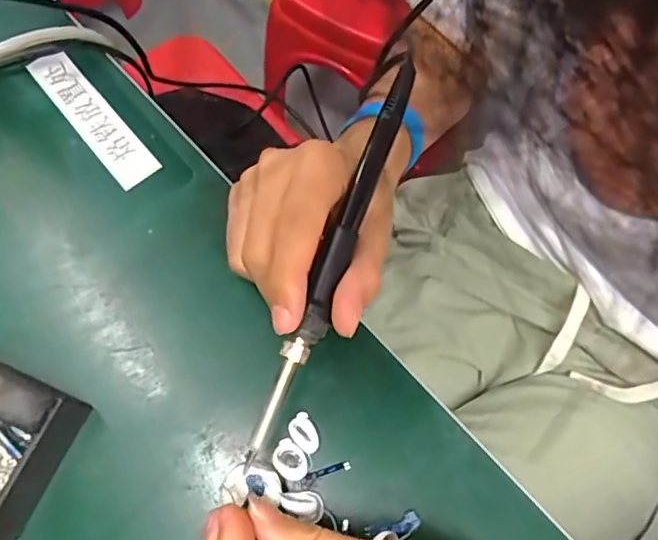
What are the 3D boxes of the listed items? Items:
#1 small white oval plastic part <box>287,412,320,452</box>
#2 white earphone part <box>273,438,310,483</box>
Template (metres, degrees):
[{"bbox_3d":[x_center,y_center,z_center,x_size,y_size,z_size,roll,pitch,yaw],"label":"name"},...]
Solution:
[{"bbox_3d":[-0.012,0.081,0.282,0.013,0.004,0.019,-31,73,-12],"label":"small white oval plastic part"},{"bbox_3d":[-0.019,0.093,0.278,0.015,0.004,0.019,-37,75,-14],"label":"white earphone part"}]

